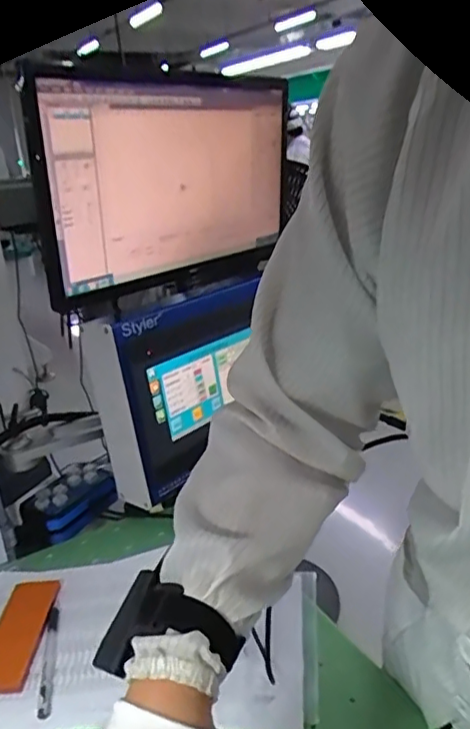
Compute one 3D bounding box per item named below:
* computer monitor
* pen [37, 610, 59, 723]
[{"bbox_3d":[-0.074,-0.265,0.778,0.087,0.248,0.448,11,25,33],"label":"computer monitor"},{"bbox_3d":[-0.202,0.318,0.614,0.012,0.008,0.146,-6,21,-9],"label":"pen"}]

